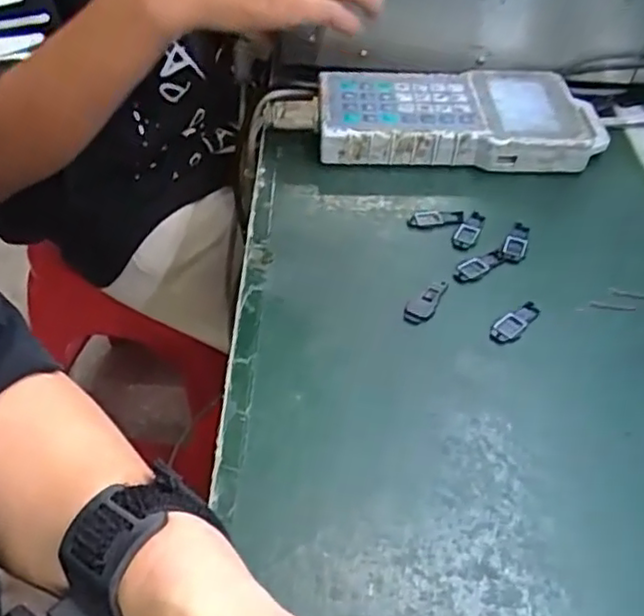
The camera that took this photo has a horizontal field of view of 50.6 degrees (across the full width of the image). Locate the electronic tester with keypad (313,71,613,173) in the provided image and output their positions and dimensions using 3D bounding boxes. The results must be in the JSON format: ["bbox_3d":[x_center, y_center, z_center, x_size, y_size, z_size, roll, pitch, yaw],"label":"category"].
[{"bbox_3d":[0.111,-0.152,0.543,0.224,0.034,0.099,2,47,0],"label":"electronic tester with keypad"}]

